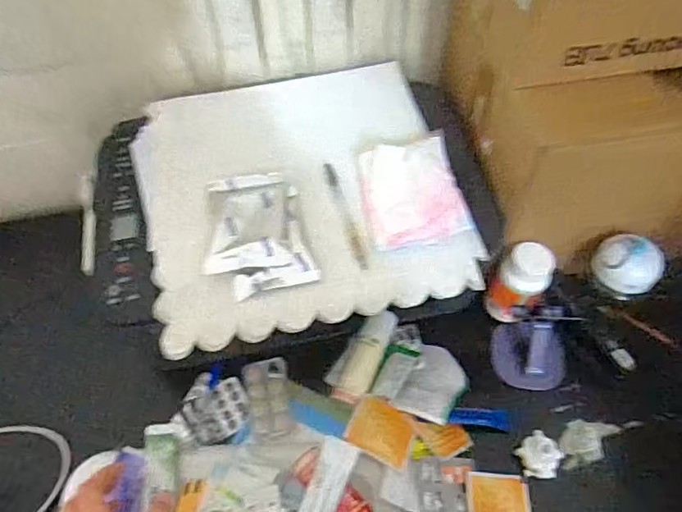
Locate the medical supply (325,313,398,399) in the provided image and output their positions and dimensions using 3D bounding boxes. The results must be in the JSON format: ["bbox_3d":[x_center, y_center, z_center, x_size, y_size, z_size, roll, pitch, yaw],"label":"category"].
[{"bbox_3d":[0.029,0.108,0.592,0.049,0.032,0.102,30,77,17],"label":"medical supply"}]

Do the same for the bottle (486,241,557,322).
[{"bbox_3d":[0.206,0.030,0.596,0.056,0.100,0.050,-29,63,-16],"label":"bottle"}]

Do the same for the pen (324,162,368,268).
[{"bbox_3d":[0.004,-0.046,0.556,0.012,0.005,0.138,-13,60,-8],"label":"pen"}]

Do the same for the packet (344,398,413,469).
[{"bbox_3d":[0.041,0.177,0.530,0.064,0.004,0.059,26,45,6],"label":"packet"}]

